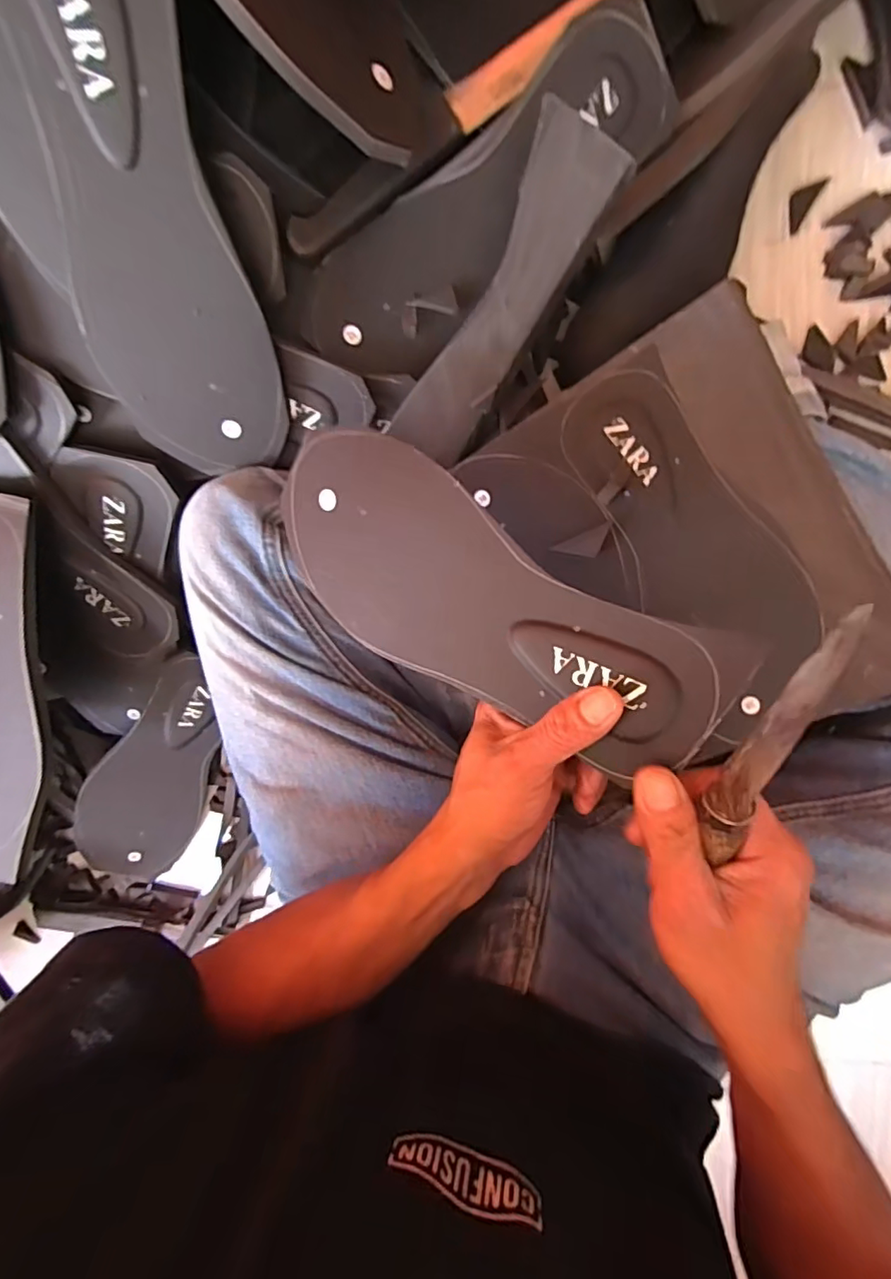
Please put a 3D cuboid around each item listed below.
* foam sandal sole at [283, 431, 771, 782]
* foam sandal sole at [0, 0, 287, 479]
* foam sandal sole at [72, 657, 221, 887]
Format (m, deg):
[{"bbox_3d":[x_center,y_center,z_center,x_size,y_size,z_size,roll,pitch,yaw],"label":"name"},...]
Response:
[{"bbox_3d":[0.013,-0.019,0.280,0.243,0.007,0.099,34,107,19],"label":"foam sandal sole"},{"bbox_3d":[-0.157,-0.208,0.293,0.092,0.008,0.246,-9,132,-4],"label":"foam sandal sole"},{"bbox_3d":[-0.261,0.123,0.502,0.099,0.010,0.250,20,110,-24],"label":"foam sandal sole"}]

